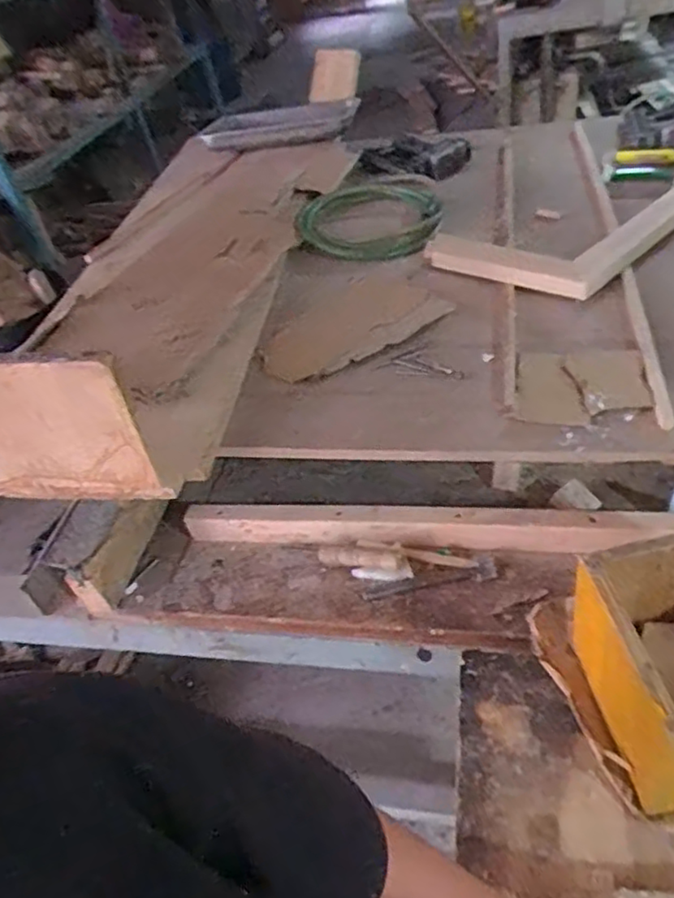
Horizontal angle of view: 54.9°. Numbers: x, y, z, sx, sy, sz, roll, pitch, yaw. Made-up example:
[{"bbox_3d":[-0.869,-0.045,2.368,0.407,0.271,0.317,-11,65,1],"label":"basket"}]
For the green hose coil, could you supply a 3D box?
[{"bbox_3d":[0.061,-0.476,1.307,0.283,0.058,0.364,-7,41,7],"label":"green hose coil"}]

